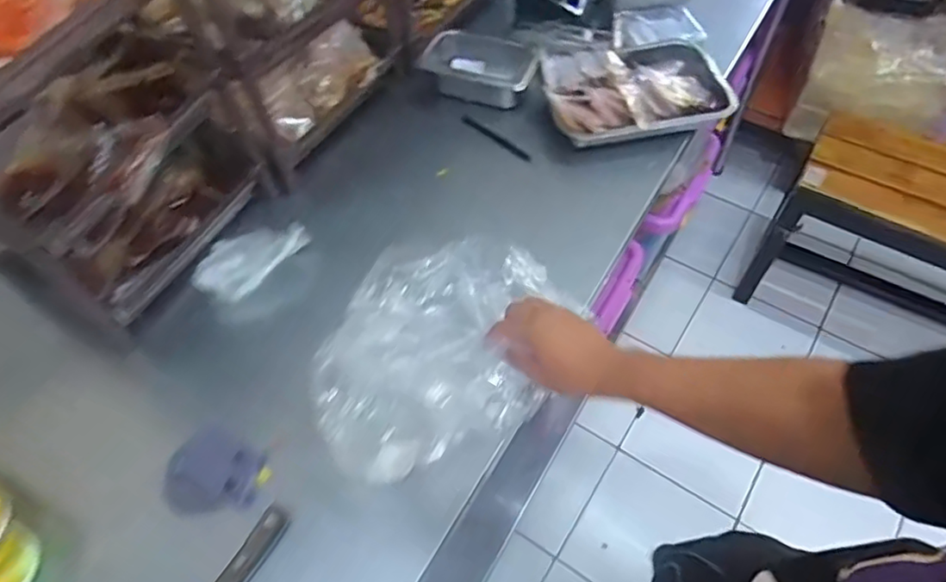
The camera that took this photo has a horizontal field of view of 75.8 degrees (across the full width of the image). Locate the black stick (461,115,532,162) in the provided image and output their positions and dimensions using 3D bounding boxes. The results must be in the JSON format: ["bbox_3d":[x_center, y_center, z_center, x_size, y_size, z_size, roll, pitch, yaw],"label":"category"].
[{"bbox_3d":[0.032,-0.218,0.866,0.130,0.005,0.012,38,65,25],"label":"black stick"}]

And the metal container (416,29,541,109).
[{"bbox_3d":[0.012,-0.331,0.909,0.170,0.053,0.103,14,57,12],"label":"metal container"}]

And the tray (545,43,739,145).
[{"bbox_3d":[0.227,-0.296,0.859,0.258,0.044,0.196,-7,56,-3],"label":"tray"}]

